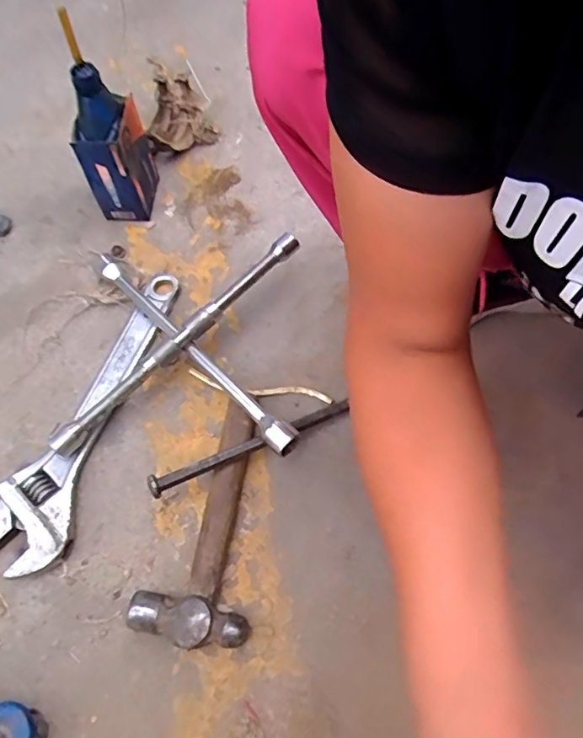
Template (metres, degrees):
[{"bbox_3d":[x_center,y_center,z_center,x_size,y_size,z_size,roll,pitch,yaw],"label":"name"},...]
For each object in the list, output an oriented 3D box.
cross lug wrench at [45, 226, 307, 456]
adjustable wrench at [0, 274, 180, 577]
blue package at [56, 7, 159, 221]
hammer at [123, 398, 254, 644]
[{"bbox_3d":[-0.124,-0.016,0.609,0.253,0.056,0.274,-1,65,0],"label":"cross lug wrench"},{"bbox_3d":[-0.225,0.036,0.602,0.085,0.026,0.360,14,66,7],"label":"adjustable wrench"},{"bbox_3d":[-0.213,-0.277,0.638,0.061,0.225,0.089,11,66,6],"label":"blue package"},{"bbox_3d":[-0.091,0.144,0.547,0.106,0.035,0.241,2,65,2],"label":"hammer"}]

